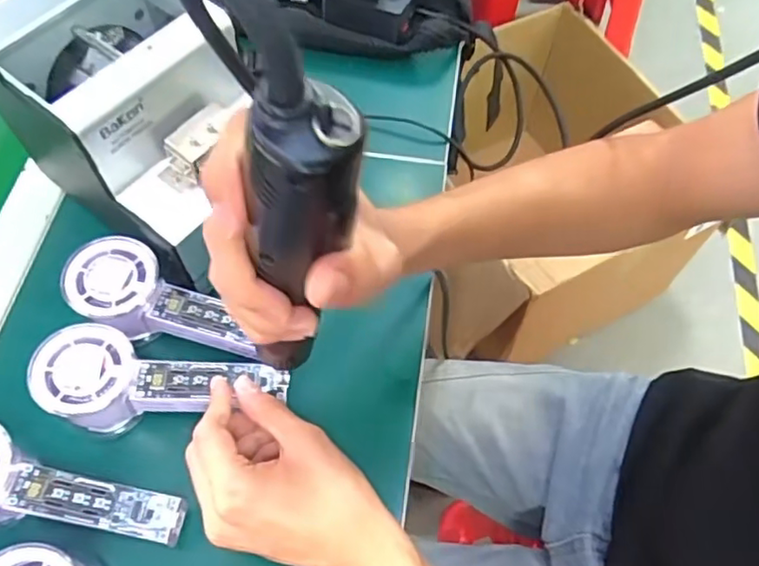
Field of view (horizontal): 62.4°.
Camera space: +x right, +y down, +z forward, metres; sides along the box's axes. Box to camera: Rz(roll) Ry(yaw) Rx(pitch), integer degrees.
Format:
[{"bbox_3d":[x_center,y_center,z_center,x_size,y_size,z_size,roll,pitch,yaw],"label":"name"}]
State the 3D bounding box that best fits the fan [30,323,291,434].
[{"bbox_3d":[-0.133,0.062,0.390,0.146,0.027,0.061,7,61,-14],"label":"fan"}]

